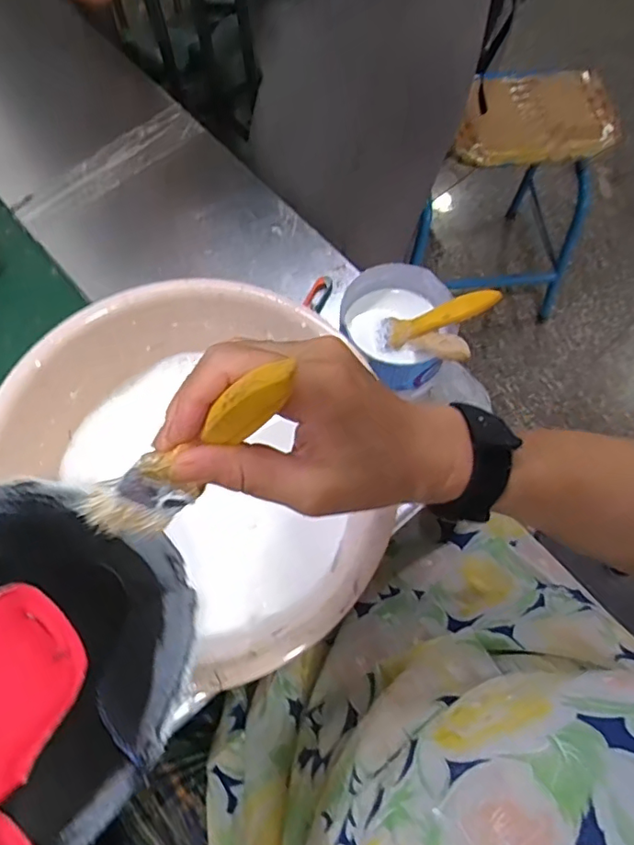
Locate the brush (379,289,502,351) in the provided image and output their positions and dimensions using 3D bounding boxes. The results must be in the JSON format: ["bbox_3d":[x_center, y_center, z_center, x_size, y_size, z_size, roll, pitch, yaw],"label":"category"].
[{"bbox_3d":[0.101,-0.092,0.486,0.112,0.019,0.027,-16,65,36],"label":"brush"}]

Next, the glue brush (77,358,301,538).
[{"bbox_3d":[-0.058,0.016,0.247,0.038,0.150,0.023,-2,64,-44],"label":"glue brush"}]

